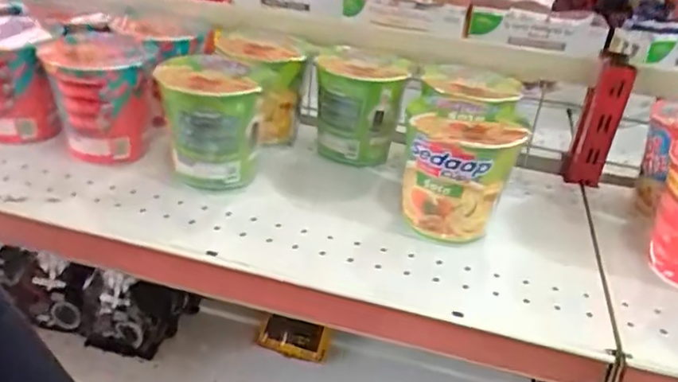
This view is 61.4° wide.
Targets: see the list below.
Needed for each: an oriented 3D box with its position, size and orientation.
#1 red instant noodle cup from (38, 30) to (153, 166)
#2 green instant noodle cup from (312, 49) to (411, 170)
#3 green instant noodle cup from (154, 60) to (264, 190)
[{"bbox_3d":[-0.239,-0.089,0.585,0.094,0.115,0.106,-6,33,-16],"label":"red instant noodle cup"},{"bbox_3d":[0.020,-0.091,0.631,0.090,0.106,0.096,3,32,-2],"label":"green instant noodle cup"},{"bbox_3d":[-0.124,-0.060,0.555,0.085,0.117,0.082,-2,33,-10],"label":"green instant noodle cup"}]

